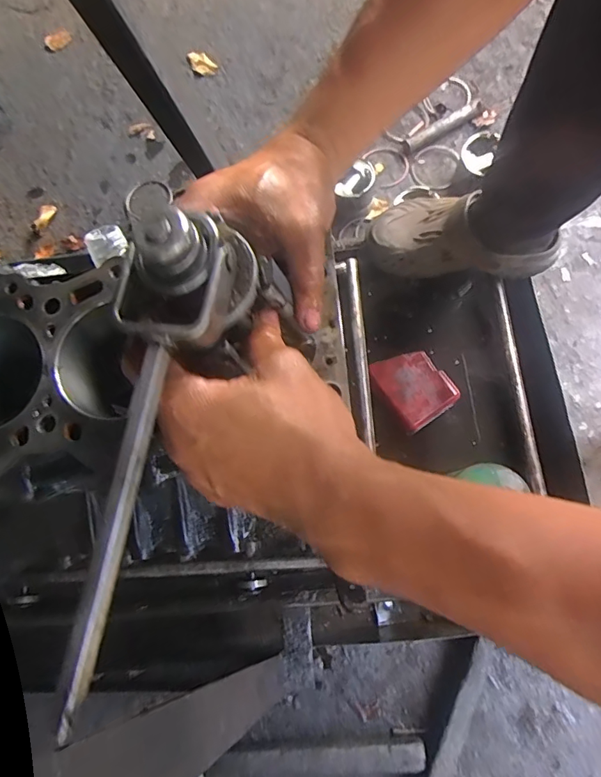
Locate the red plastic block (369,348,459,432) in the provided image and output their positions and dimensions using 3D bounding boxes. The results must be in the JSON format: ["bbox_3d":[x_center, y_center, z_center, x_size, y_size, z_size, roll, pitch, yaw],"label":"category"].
[{"bbox_3d":[0.192,-0.004,0.833,0.108,0.061,0.131,-37,75,-3],"label":"red plastic block"}]

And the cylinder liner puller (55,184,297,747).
[{"bbox_3d":[-0.067,0.024,0.226,0.068,0.067,0.227,13,79,5],"label":"cylinder liner puller"}]

